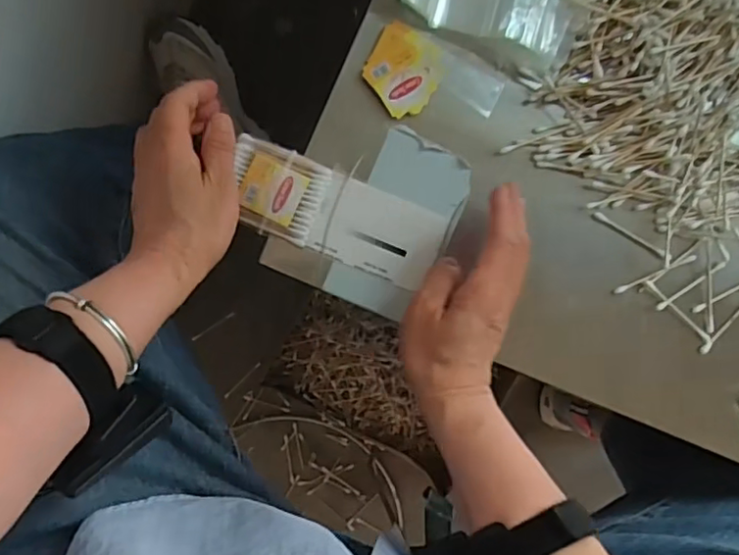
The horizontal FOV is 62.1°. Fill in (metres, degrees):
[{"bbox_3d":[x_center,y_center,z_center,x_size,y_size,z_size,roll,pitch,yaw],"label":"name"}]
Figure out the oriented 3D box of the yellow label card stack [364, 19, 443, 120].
[{"bbox_3d":[0.026,-0.158,0.469,0.055,0.004,0.063,25,85,-6],"label":"yellow label card stack"}]

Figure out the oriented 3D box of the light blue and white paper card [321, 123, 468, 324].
[{"bbox_3d":[0.019,-0.042,0.466,0.086,0.007,0.134,23,89,-6],"label":"light blue and white paper card"}]

